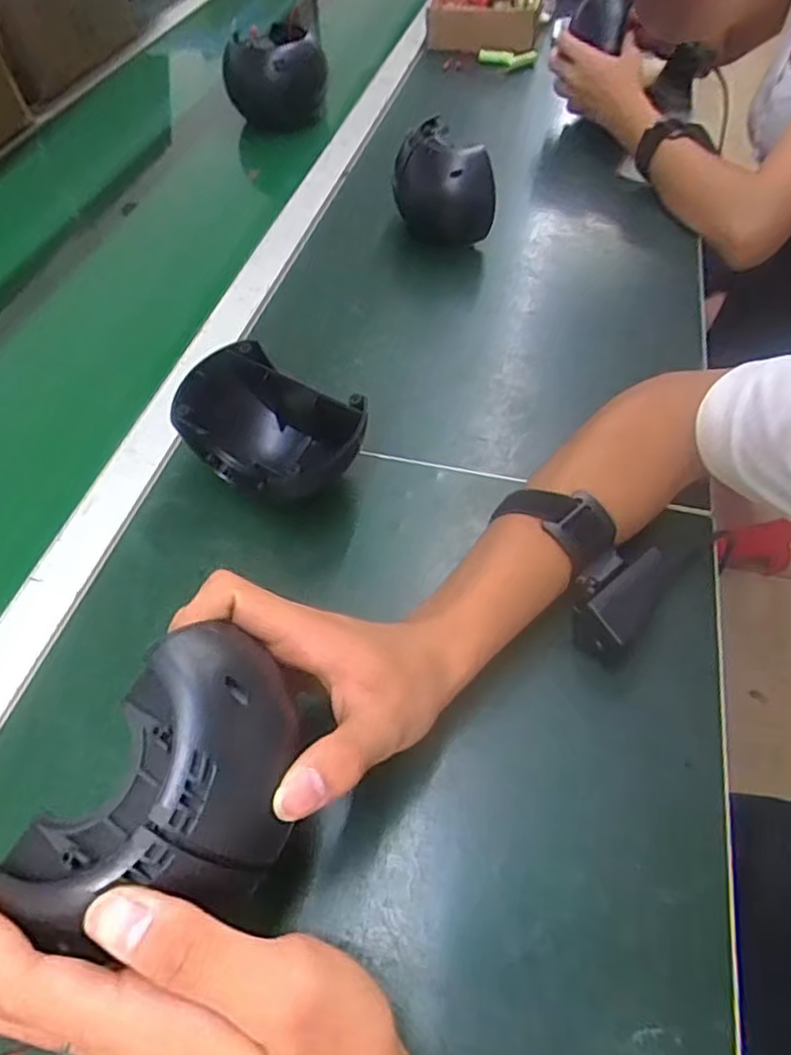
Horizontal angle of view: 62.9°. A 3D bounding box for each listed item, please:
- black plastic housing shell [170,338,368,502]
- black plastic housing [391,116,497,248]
[{"bbox_3d":[-0.086,-0.061,0.449,0.122,0.076,0.081,28,59,21],"label":"black plastic housing shell"},{"bbox_3d":[0.046,-0.336,0.635,0.090,0.083,0.070,-5,53,-3],"label":"black plastic housing"}]

